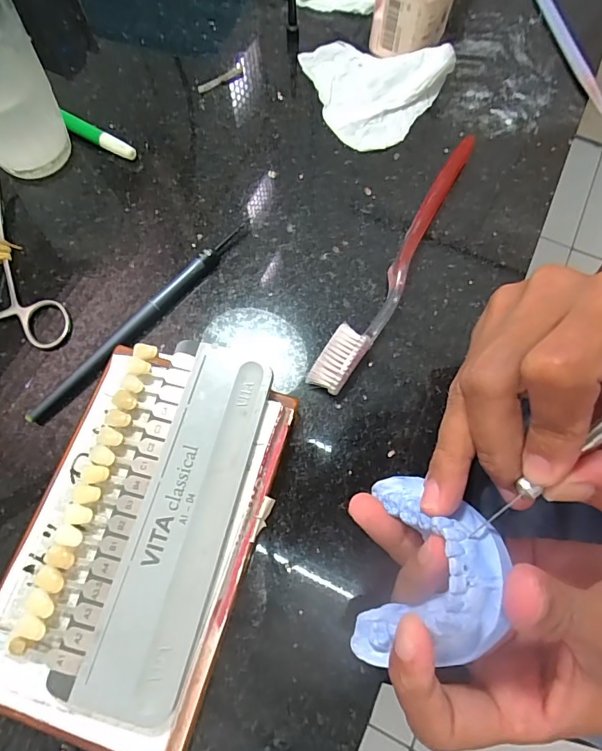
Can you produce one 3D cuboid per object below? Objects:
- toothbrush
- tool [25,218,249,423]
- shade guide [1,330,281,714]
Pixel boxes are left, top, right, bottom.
[{"bbox_3d":[0.059,-0.067,0.246,0.019,0.013,0.182,30,73,10],"label":"toothbrush"},{"bbox_3d":[-0.084,-0.033,0.236,0.008,0.009,0.153,39,75,12],"label":"tool"},{"bbox_3d":[-0.063,0.054,0.184,0.067,0.008,0.143,14,70,4],"label":"shade guide"}]

